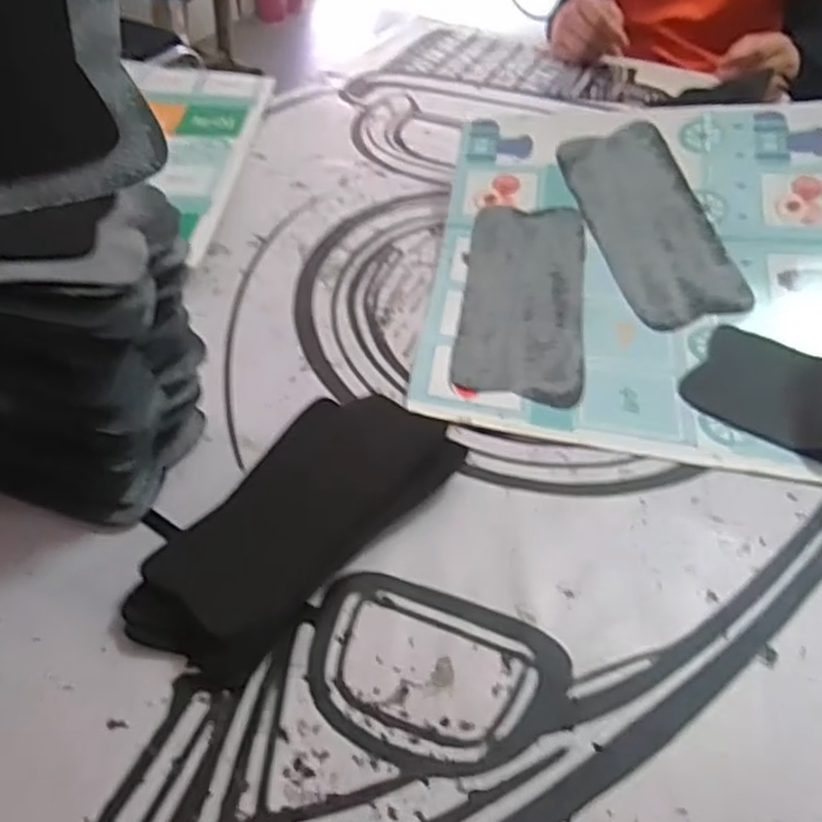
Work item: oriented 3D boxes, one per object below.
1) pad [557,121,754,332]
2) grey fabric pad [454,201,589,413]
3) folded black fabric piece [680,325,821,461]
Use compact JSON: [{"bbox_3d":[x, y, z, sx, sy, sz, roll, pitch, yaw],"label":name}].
[{"bbox_3d":[0.208,-0.168,0.636,0.097,0.006,0.225,-15,60,-2],"label":"pad"},{"bbox_3d":[0.091,-0.093,0.586,0.096,0.010,0.220,7,51,3],"label":"grey fabric pad"},{"bbox_3d":[0.263,-0.016,0.527,0.109,0.023,0.097,25,47,19],"label":"folded black fabric piece"}]

